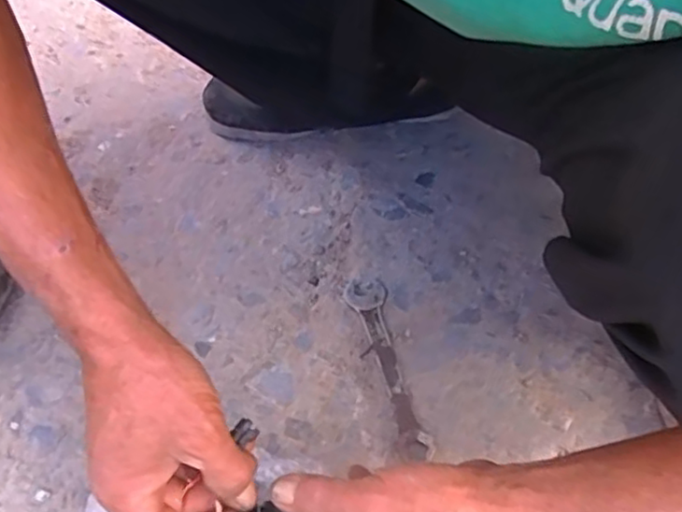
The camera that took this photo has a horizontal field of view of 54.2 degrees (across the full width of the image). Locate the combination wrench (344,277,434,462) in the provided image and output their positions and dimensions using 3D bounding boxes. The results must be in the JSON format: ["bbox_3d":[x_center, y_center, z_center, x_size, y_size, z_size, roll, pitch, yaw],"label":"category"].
[{"bbox_3d":[0.037,0.087,0.546,0.033,0.008,0.161,-13,61,-5],"label":"combination wrench"}]

